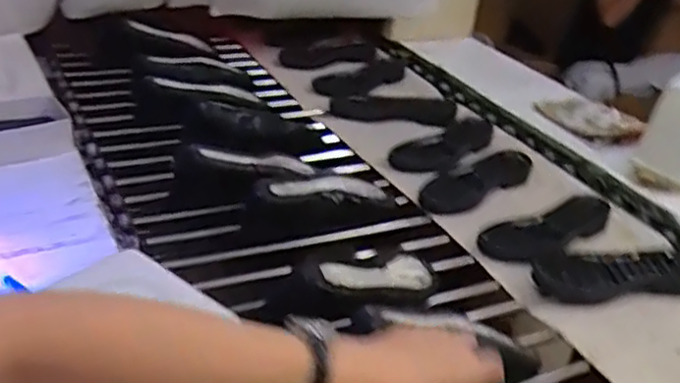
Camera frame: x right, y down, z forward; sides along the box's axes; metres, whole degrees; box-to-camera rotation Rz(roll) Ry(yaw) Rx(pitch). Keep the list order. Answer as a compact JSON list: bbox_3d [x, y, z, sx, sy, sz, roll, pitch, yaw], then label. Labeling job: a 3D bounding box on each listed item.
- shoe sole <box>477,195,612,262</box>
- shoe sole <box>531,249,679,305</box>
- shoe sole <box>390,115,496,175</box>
[{"bbox_3d":[0.327,0.062,1.067,0.288,0.027,0.089,-16,37,-33],"label":"shoe sole"},{"bbox_3d":[0.393,0.115,0.978,0.245,0.033,0.095,-1,31,-12],"label":"shoe sole"},{"bbox_3d":[0.199,-0.091,1.276,0.098,0.023,0.298,27,36,31],"label":"shoe sole"}]

